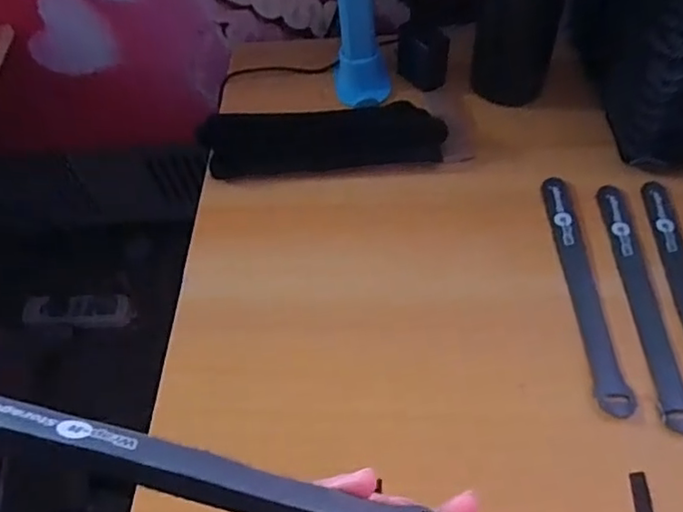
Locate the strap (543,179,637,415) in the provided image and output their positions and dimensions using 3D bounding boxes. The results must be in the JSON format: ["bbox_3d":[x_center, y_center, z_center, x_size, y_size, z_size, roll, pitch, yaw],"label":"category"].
[{"bbox_3d":[0.176,0.019,0.426,0.022,0.004,0.199,-2,55,3],"label":"strap"}]

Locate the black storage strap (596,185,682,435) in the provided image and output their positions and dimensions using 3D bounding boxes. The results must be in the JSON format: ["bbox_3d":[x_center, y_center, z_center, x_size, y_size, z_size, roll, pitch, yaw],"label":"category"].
[{"bbox_3d":[0.215,0.027,0.417,0.021,0.004,0.198,-4,55,6],"label":"black storage strap"}]

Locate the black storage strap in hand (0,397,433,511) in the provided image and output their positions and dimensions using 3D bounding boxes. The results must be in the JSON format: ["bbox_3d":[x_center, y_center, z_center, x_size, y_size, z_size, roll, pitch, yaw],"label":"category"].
[{"bbox_3d":[-0.052,0.087,0.229,0.190,0.016,0.020,18,60,-5],"label":"black storage strap in hand"}]

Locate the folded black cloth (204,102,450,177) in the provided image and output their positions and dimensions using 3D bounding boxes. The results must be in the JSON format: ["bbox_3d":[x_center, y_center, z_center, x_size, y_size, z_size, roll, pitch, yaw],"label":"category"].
[{"bbox_3d":[-0.022,-0.106,0.518,0.220,0.032,0.052,-3,58,5],"label":"folded black cloth"}]

